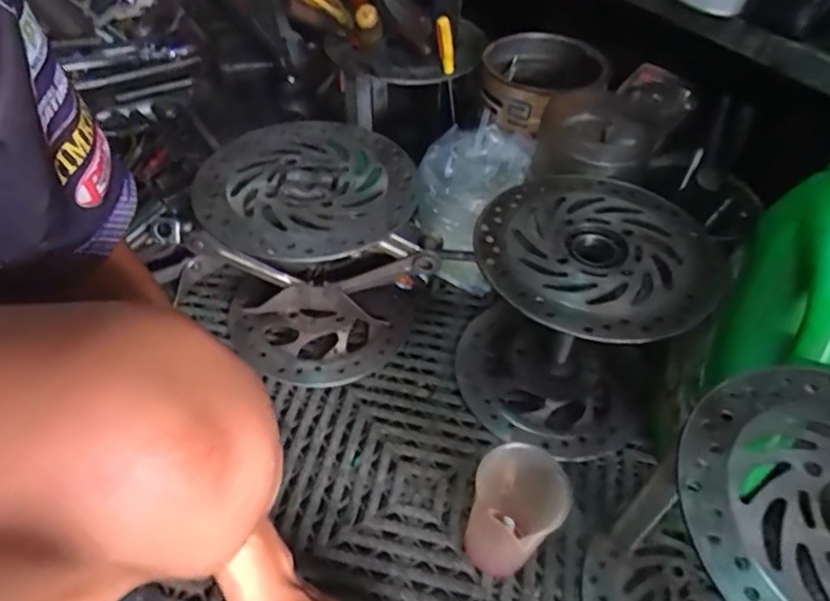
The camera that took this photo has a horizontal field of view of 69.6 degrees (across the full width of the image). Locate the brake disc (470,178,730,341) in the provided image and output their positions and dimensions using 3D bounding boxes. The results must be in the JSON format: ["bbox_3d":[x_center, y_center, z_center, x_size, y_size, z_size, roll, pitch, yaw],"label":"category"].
[{"bbox_3d":[0.168,-0.046,0.548,0.223,0.020,0.209,3,48,-3],"label":"brake disc"}]

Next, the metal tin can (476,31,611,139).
[{"bbox_3d":[0.154,-0.280,0.767,0.145,0.062,0.178,26,52,19],"label":"metal tin can"}]

